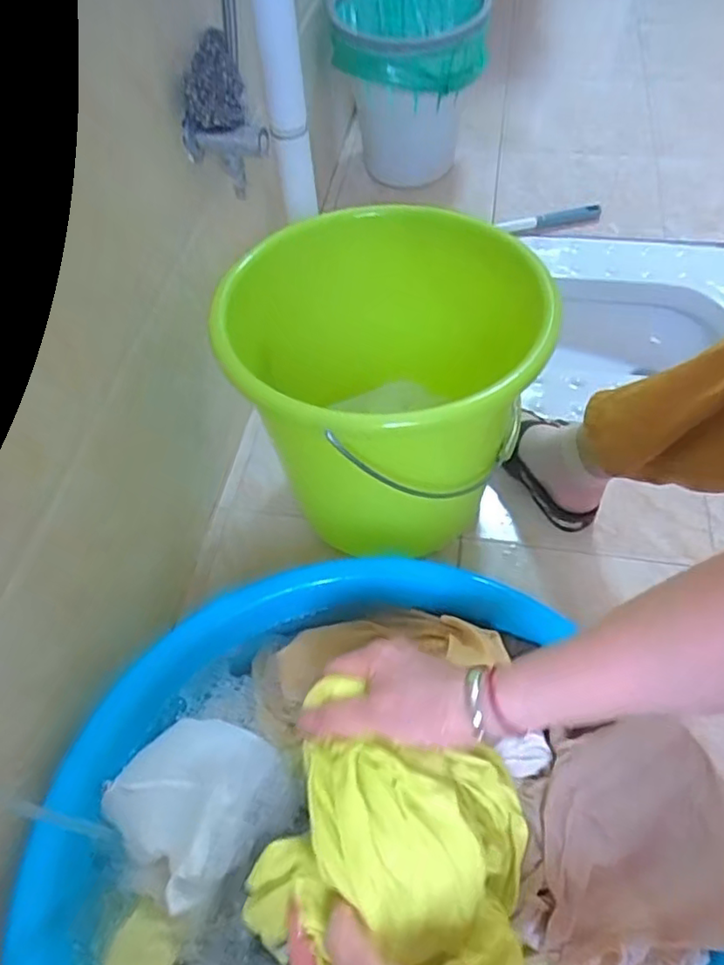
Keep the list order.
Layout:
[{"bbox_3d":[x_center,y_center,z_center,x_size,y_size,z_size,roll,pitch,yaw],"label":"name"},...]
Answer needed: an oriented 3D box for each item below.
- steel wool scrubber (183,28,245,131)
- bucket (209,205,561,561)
[{"bbox_3d":[-0.150,-0.400,0.625,0.058,0.057,0.082,-9,56,-2],"label":"steel wool scrubber"},{"bbox_3d":[0.055,-0.082,0.700,0.258,0.303,0.315,11,58,12],"label":"bucket"}]

